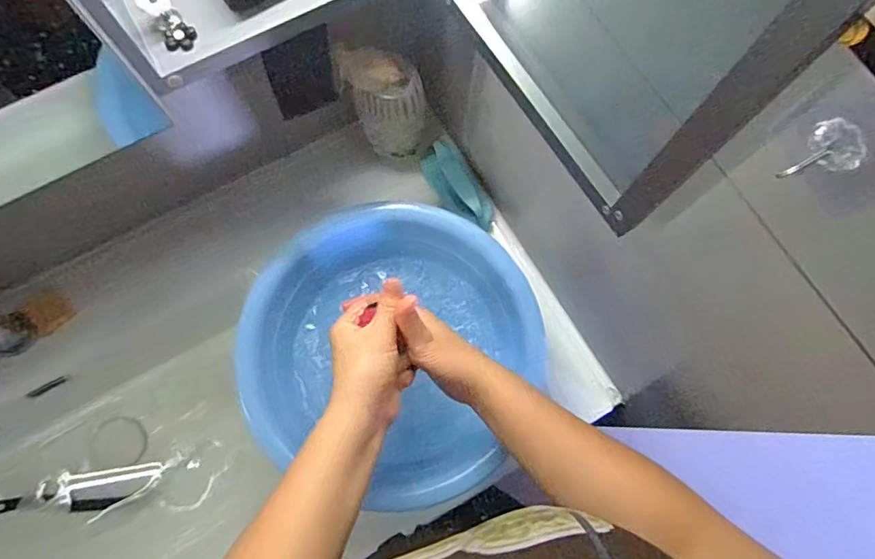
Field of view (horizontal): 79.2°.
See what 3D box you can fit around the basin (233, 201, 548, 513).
[{"bbox_3d":[-0.054,0.074,0.605,0.293,0.094,0.302,0,75,-2],"label":"basin"}]

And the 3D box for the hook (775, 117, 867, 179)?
[{"bbox_3d":[0.177,-0.057,0.246,0.010,0.037,0.024,-29,78,-9],"label":"hook"}]

